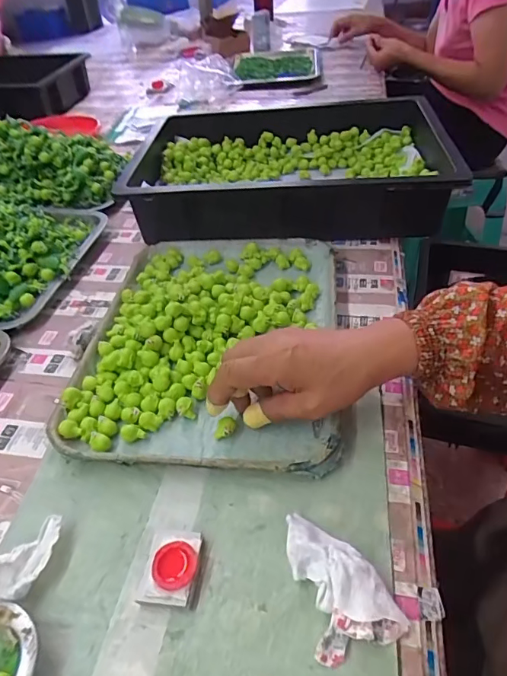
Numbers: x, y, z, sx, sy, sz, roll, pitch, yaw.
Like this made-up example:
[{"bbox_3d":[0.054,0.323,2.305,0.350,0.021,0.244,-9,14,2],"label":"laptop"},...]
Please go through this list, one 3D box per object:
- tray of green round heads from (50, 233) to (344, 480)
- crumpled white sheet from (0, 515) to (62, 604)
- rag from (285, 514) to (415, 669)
[{"bbox_3d":[-0.043,-0.015,0.485,0.252,0.038,0.332,1,44,7],"label":"tray of green round heads"},{"bbox_3d":[-0.190,0.162,0.334,0.089,0.016,0.055,-1,43,6],"label":"crumpled white sheet"},{"bbox_3d":[0.057,0.160,0.308,0.056,0.022,0.090,-16,44,-10],"label":"rag"}]

